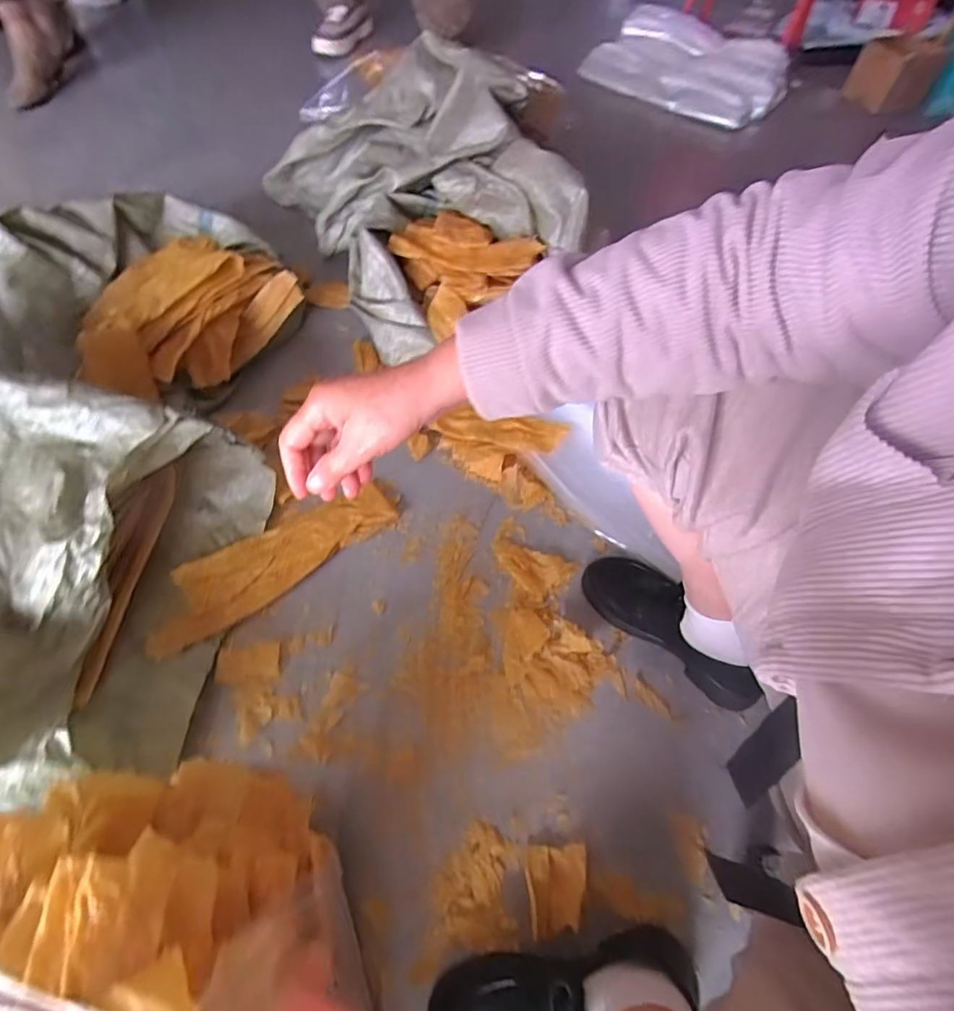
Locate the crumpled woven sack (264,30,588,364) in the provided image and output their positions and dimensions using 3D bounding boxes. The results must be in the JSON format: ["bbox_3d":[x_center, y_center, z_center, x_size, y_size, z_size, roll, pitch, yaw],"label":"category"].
[{"bbox_3d":[-0.113,-0.594,0.997,0.398,0.276,0.603,-22,62,-15],"label":"crumpled woven sack"}]

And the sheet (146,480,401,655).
[{"bbox_3d":[-0.278,0.067,0.739,0.347,0.021,0.097,-33,65,-20],"label":"sheet"}]

